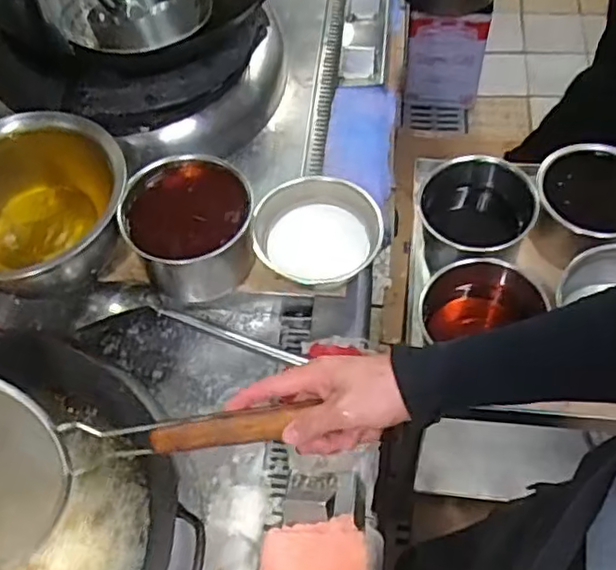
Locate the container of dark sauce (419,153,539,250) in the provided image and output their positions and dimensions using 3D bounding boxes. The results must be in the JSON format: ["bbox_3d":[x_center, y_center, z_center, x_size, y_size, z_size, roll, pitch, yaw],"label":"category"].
[{"bbox_3d":[0.232,-0.086,0.912,0.141,0.131,0.146,7,60,9],"label":"container of dark sauce"}]

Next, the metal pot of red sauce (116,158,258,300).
[{"bbox_3d":[-0.150,-0.080,0.862,0.155,0.115,0.157,-2,59,3],"label":"metal pot of red sauce"}]

